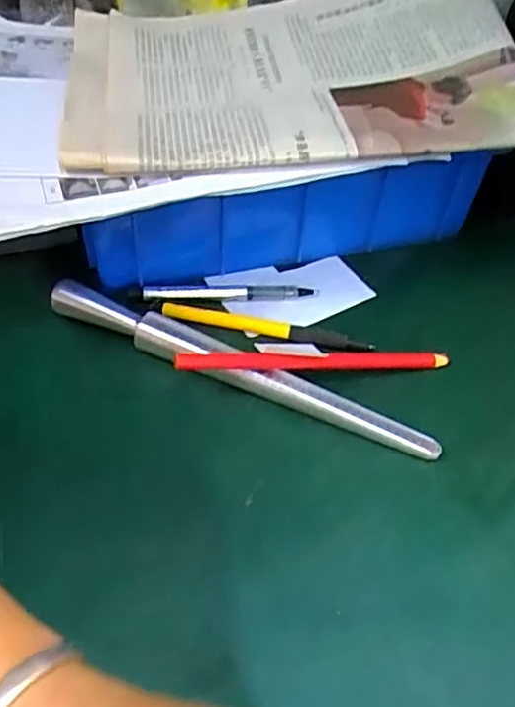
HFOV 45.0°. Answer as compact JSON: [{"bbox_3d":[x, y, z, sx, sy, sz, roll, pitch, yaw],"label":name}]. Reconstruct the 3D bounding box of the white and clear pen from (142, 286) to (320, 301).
[{"bbox_3d":[-0.018,-0.041,0.405,0.110,0.008,0.013,1,48,-4],"label":"white and clear pen"}]

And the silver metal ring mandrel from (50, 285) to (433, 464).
[{"bbox_3d":[-0.013,0.007,0.359,0.237,0.018,0.018,22,50,14],"label":"silver metal ring mandrel"}]

